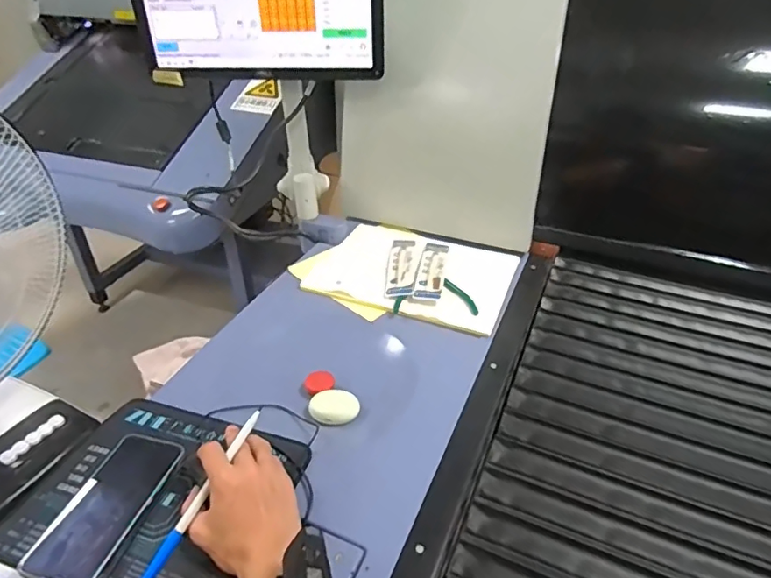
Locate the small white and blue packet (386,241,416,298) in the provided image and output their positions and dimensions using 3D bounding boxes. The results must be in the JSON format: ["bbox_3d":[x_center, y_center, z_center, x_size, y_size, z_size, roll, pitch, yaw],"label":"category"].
[{"bbox_3d":[0.028,-0.040,0.880,0.043,0.009,0.179,-3,33,9],"label":"small white and blue packet"}]

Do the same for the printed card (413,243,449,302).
[{"bbox_3d":[0.078,-0.033,0.871,0.042,0.012,0.176,11,33,5],"label":"printed card"}]

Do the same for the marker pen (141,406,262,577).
[{"bbox_3d":[-0.170,0.191,0.495,0.012,0.016,0.177,17,56,24],"label":"marker pen"}]

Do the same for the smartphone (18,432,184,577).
[{"bbox_3d":[-0.272,0.212,0.519,0.078,0.011,0.164,9,36,12],"label":"smartphone"}]

